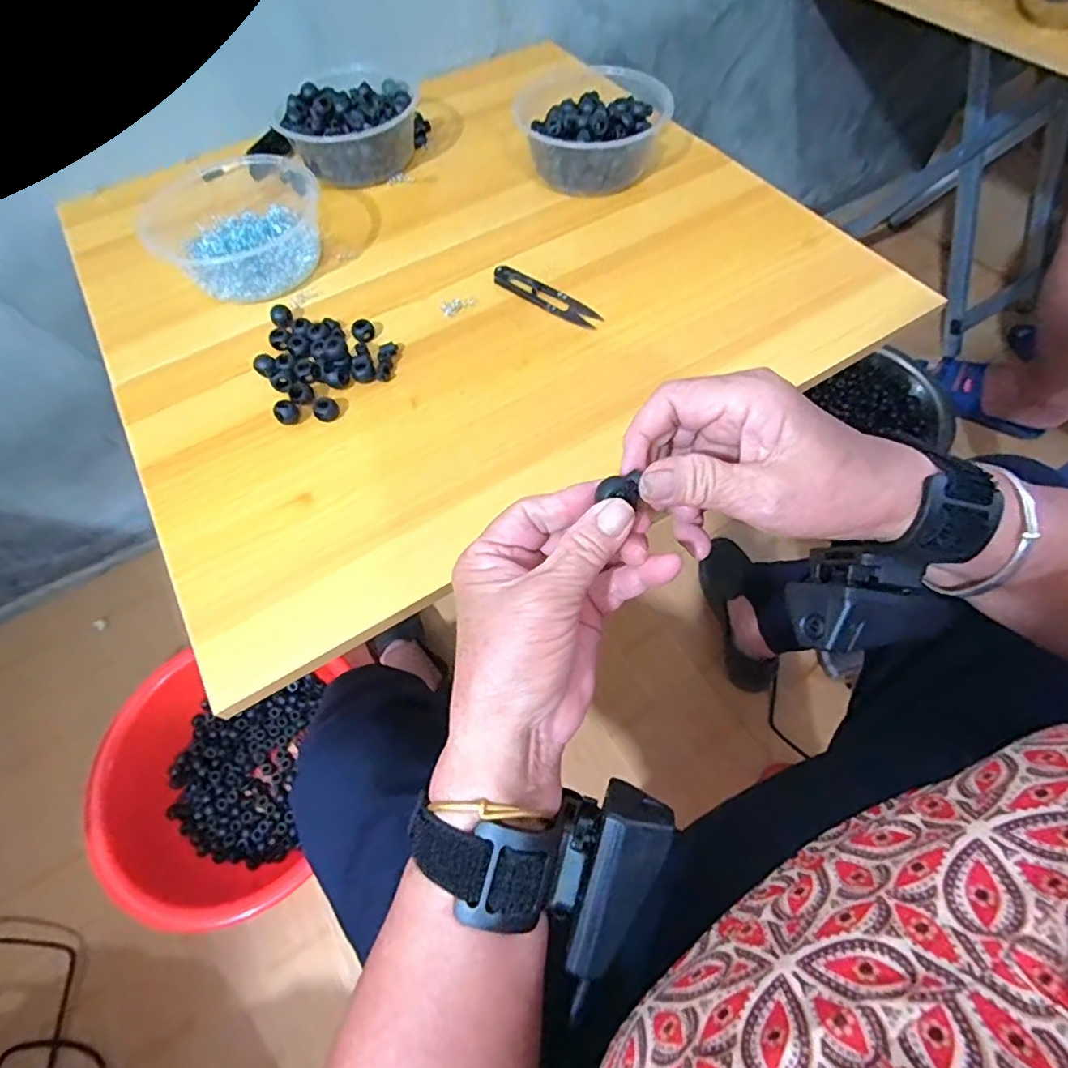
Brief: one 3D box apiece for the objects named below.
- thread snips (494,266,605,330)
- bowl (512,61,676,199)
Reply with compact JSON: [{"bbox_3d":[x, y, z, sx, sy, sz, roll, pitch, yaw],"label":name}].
[{"bbox_3d":[0.011,-0.197,0.450,0.100,0.010,0.023,32,67,18],"label":"thread snips"},{"bbox_3d":[0.055,-0.378,0.509,0.137,0.053,0.131,-1,61,2],"label":"bowl"}]

